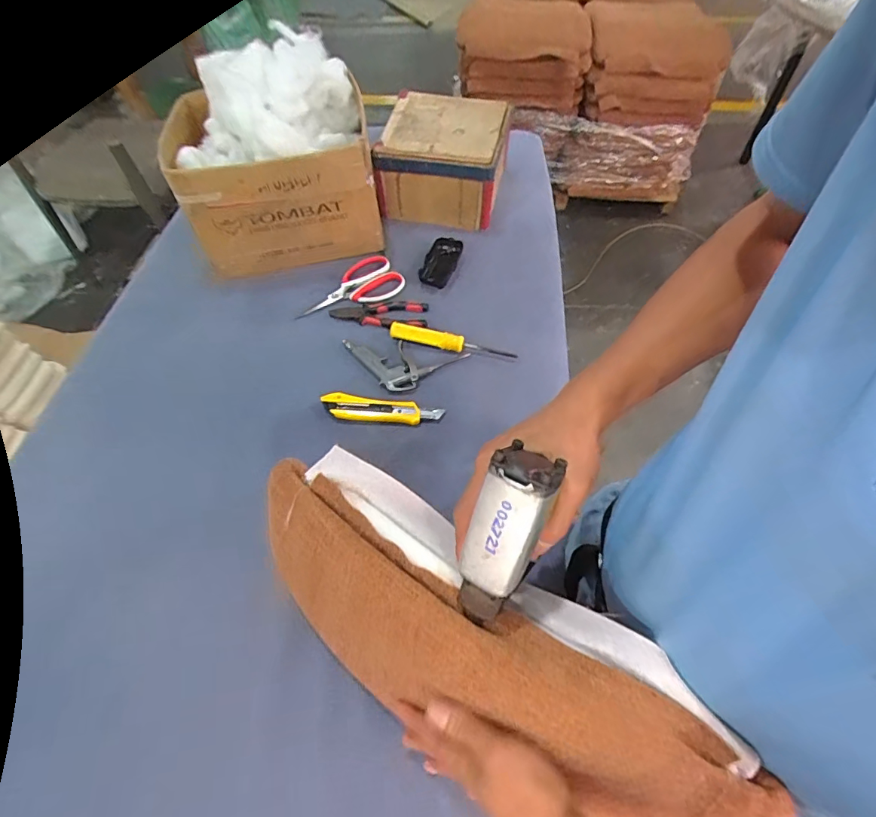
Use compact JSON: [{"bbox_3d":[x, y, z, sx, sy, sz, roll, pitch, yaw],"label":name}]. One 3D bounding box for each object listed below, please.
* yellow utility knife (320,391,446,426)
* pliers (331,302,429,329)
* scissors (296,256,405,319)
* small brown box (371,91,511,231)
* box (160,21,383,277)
[{"bbox_3d":[-0.079,0.000,0.649,0.167,0.021,0.035,3,57,5],"label":"yellow utility knife"},{"bbox_3d":[-0.097,-0.152,0.752,0.157,0.017,0.058,4,57,5],"label":"pliers"},{"bbox_3d":[-0.151,-0.207,0.786,0.179,0.015,0.101,-21,58,-11],"label":"scissors"},{"bbox_3d":[0.018,-0.461,0.881,0.209,0.154,0.205,13,58,11],"label":"small brown box"},{"bbox_3d":[-0.289,-0.461,0.819,0.309,0.274,0.358,-14,57,-7],"label":"box"}]

